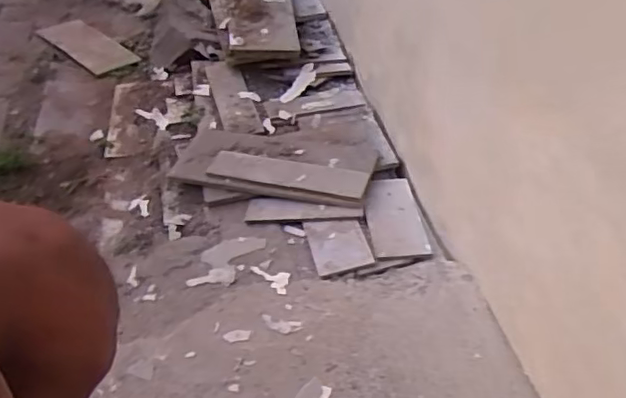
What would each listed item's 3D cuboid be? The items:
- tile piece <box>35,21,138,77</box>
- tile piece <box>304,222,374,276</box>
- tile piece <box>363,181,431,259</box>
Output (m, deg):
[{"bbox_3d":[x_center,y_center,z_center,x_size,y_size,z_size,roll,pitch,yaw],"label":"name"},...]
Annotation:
[{"bbox_3d":[-0.588,-0.398,1.575,0.127,0.013,0.335,-28,47,-34],"label":"tile piece"},{"bbox_3d":[0.038,0.069,0.938,0.083,0.009,0.118,-15,36,-3],"label":"tile piece"},{"bbox_3d":[0.129,0.023,0.983,0.087,0.005,0.187,-3,40,-4],"label":"tile piece"}]

